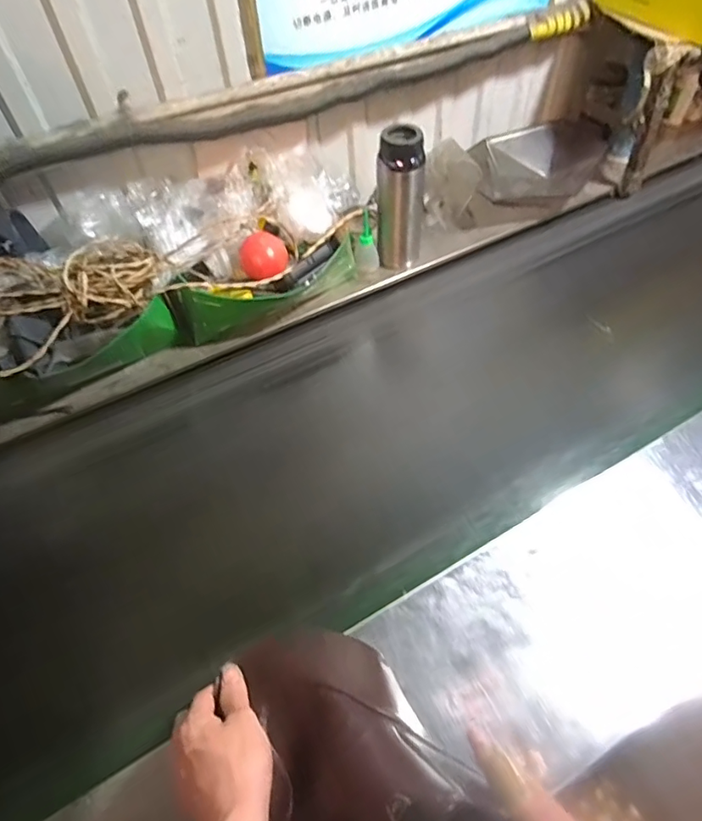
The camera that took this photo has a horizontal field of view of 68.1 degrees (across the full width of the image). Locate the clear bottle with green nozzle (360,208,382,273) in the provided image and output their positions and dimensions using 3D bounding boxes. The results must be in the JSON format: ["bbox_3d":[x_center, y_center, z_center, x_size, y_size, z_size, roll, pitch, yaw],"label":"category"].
[{"bbox_3d":[0.033,-0.313,0.963,0.040,0.119,0.037,2,55,4],"label":"clear bottle with green nozzle"}]

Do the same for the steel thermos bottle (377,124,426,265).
[{"bbox_3d":[0.088,-0.374,0.925,0.086,0.241,0.071,6,55,7],"label":"steel thermos bottle"}]

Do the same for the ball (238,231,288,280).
[{"bbox_3d":[-0.144,-0.252,0.864,0.079,0.064,0.073,-1,55,2],"label":"ball"}]

